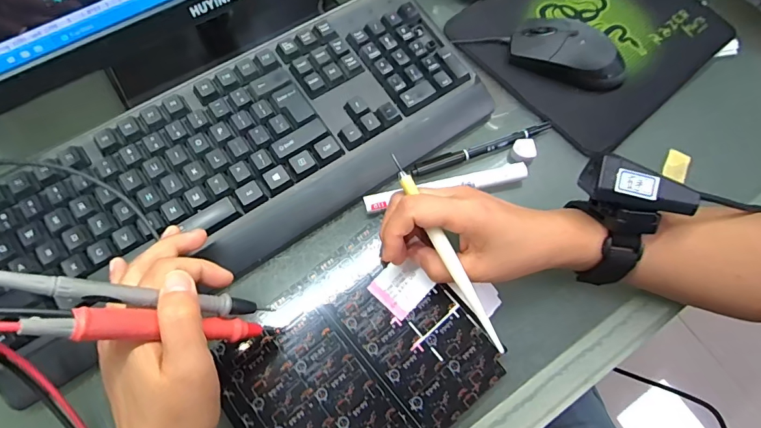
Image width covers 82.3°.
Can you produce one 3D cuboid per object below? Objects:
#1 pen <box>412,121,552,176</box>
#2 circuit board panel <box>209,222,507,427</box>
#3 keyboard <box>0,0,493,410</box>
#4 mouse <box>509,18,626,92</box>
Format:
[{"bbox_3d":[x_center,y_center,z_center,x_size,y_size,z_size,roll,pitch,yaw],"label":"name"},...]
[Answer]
[{"bbox_3d":[0.095,-0.061,0.397,0.140,0.008,0.014,-19,70,-10],"label":"pen"},{"bbox_3d":[-0.021,0.109,0.317,0.175,0.005,0.148,-37,74,-16],"label":"circuit board panel"},{"bbox_3d":[-0.112,-0.048,0.363,0.429,0.043,0.153,-34,73,-15],"label":"keyboard"},{"bbox_3d":[0.185,-0.158,0.423,0.111,0.039,0.056,29,69,9],"label":"mouse"}]

